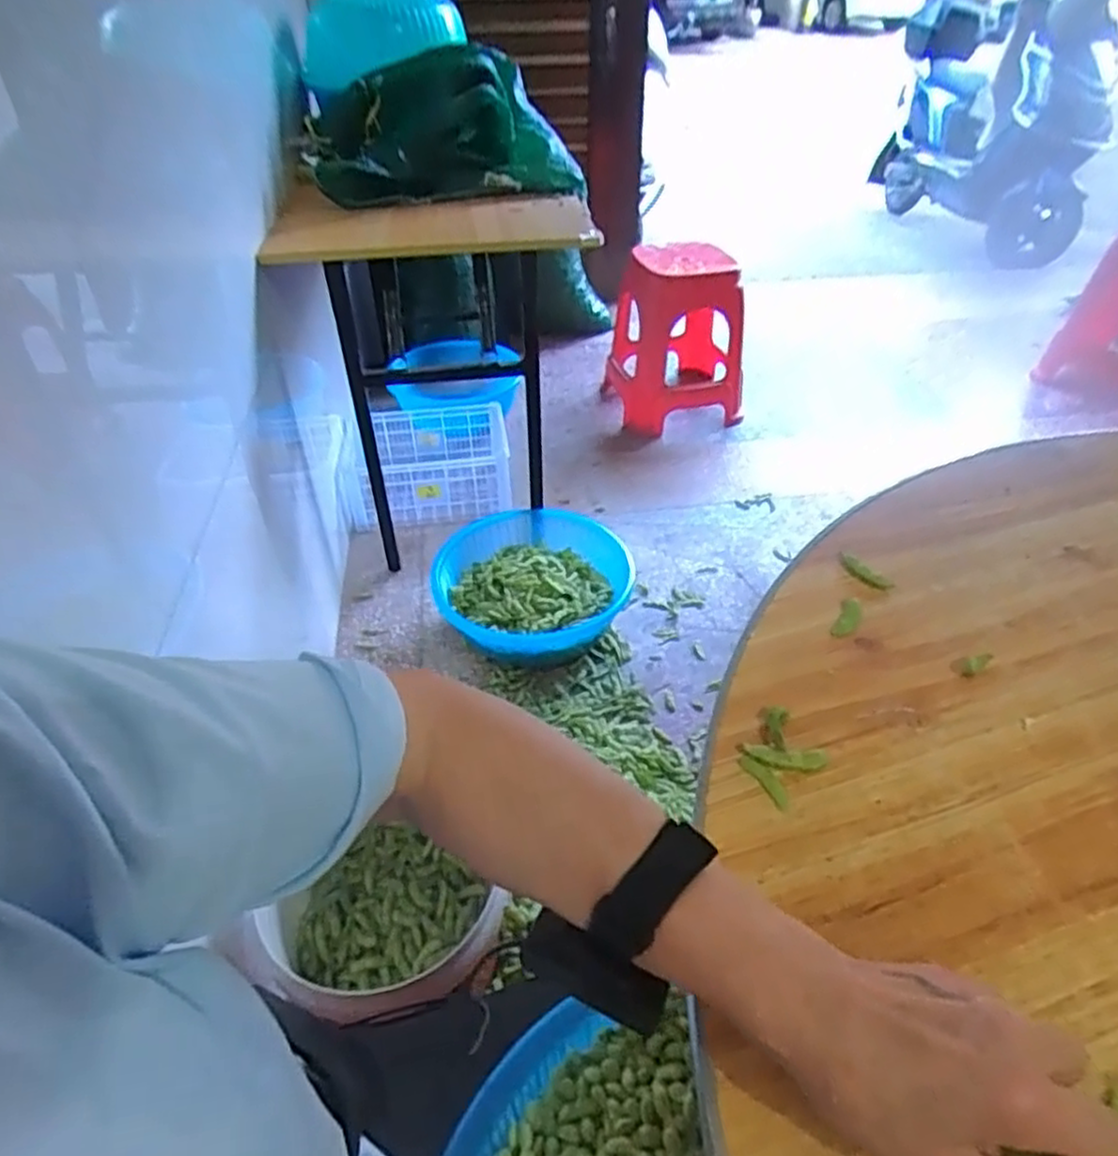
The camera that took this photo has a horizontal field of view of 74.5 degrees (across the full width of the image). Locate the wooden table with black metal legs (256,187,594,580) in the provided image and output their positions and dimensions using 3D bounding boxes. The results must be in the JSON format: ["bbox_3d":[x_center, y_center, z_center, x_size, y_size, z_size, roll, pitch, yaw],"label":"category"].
[{"bbox_3d":[-0.236,-0.409,1.637,0.622,0.760,0.398,-9,42,-9],"label":"wooden table with black metal legs"}]

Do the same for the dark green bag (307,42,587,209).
[{"bbox_3d":[-0.239,-0.911,1.490,0.523,0.216,0.342,-9,42,-9],"label":"dark green bag"}]

